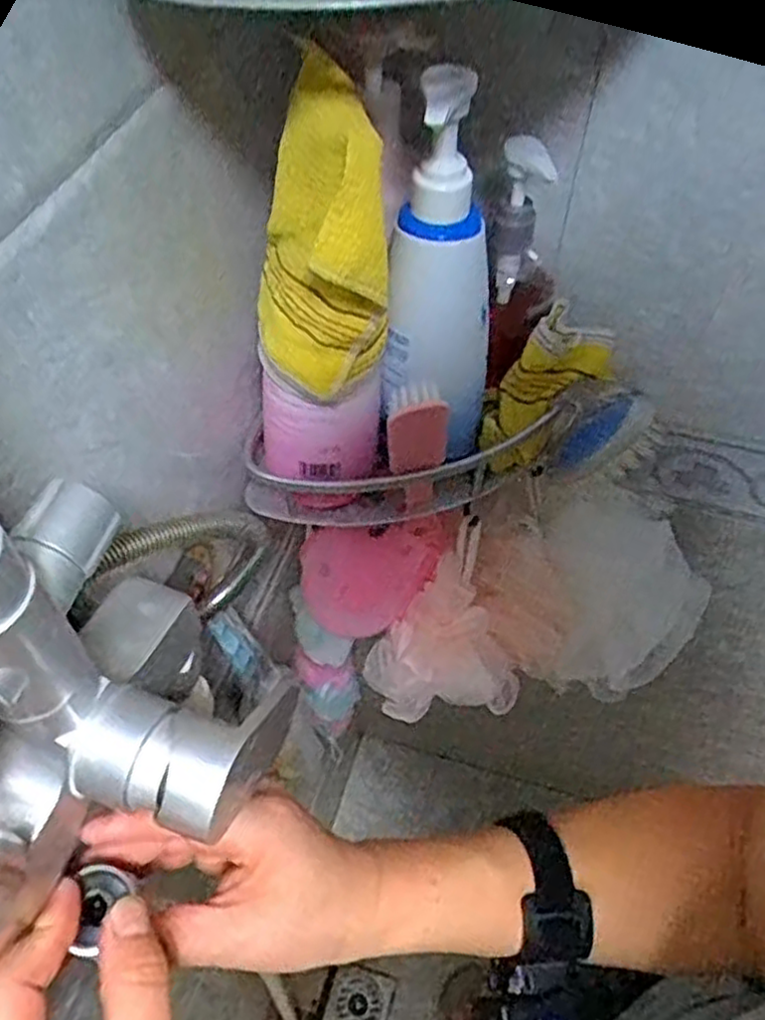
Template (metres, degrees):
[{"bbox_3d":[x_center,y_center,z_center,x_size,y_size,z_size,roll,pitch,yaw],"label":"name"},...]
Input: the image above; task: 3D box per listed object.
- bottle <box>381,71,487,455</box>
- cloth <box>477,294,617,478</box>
[{"bbox_3d":[0.030,-0.100,0.381,0.057,0.215,0.068,9,55,6],"label":"bottle"},{"bbox_3d":[0.100,-0.070,0.458,0.054,0.106,0.017,23,34,-13],"label":"cloth"}]

